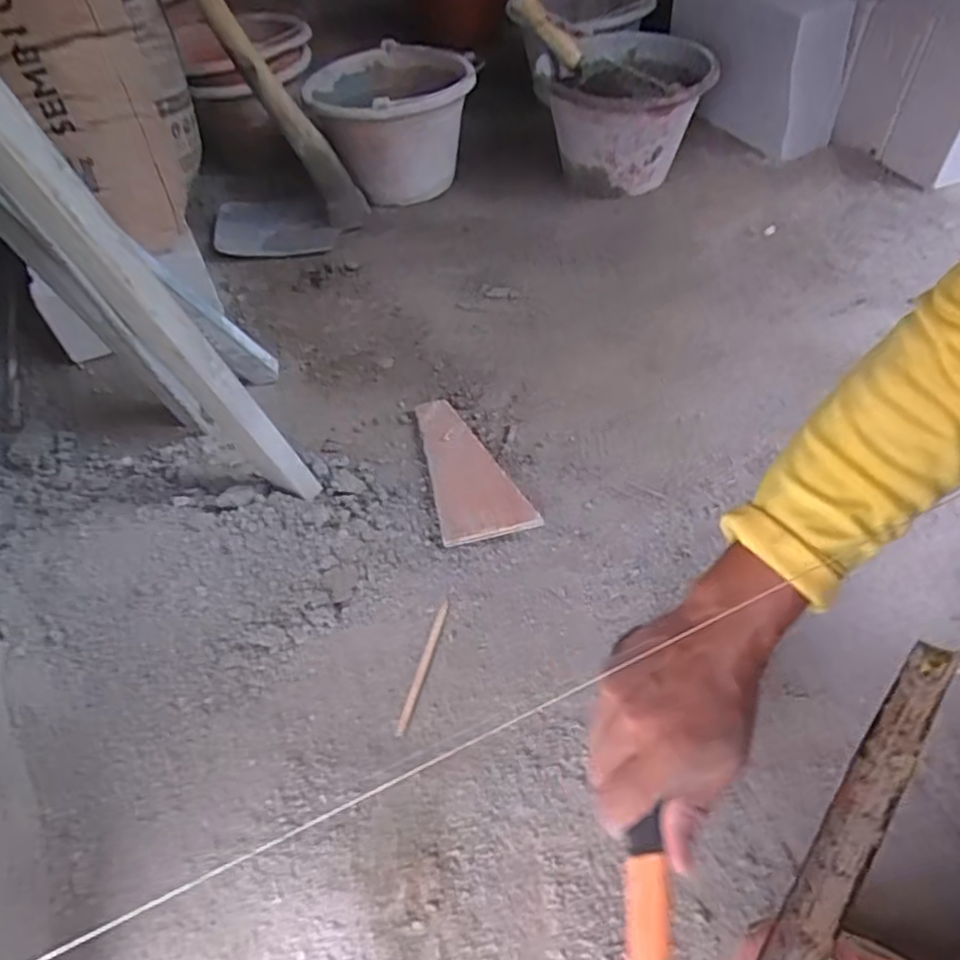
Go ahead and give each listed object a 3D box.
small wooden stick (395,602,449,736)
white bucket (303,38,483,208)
[{"bbox_3d":[-0.048,0.157,0.574,0.008,0.008,0.117,12,52,14],"label":"small wooden stick"},{"bbox_3d":[-0.131,-0.544,1.055,0.245,0.164,0.242,-2,50,2],"label":"white bucket"}]

